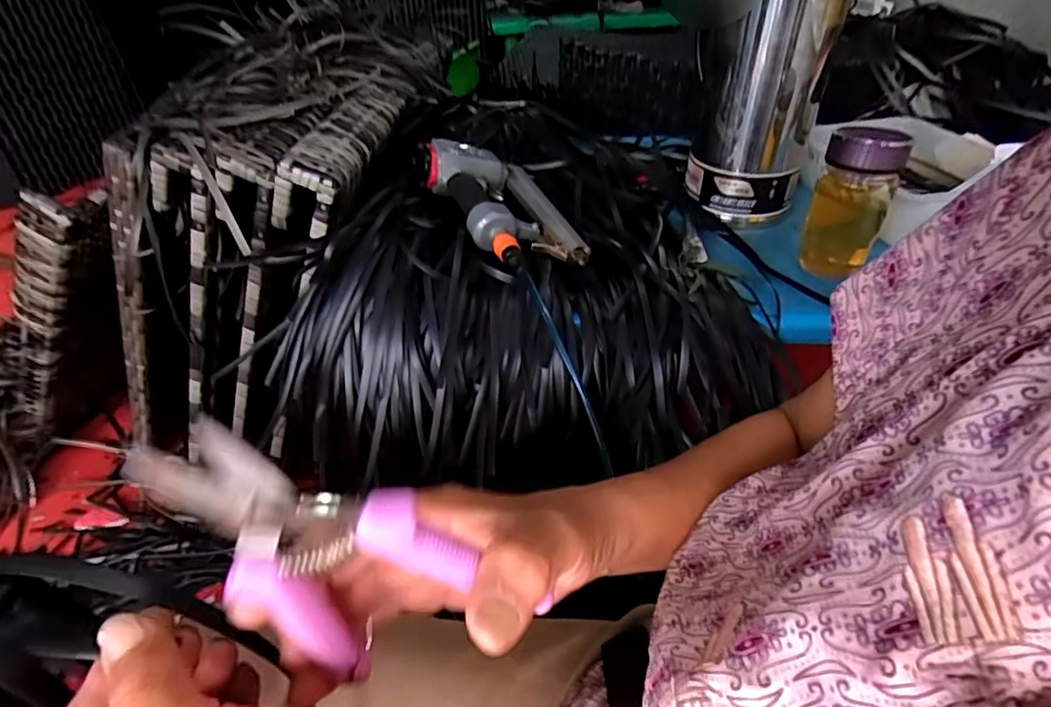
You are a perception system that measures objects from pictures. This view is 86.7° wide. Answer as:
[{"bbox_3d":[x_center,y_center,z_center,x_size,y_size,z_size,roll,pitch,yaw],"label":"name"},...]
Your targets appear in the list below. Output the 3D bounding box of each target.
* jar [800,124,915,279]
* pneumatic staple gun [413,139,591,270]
[{"bbox_3d":[0.368,-0.168,0.635,0.075,0.171,0.071,21,44,25],"label":"jar"},{"bbox_3d":[-0.024,-0.193,0.700,0.154,0.052,0.260,-13,47,-29],"label":"pneumatic staple gun"}]

